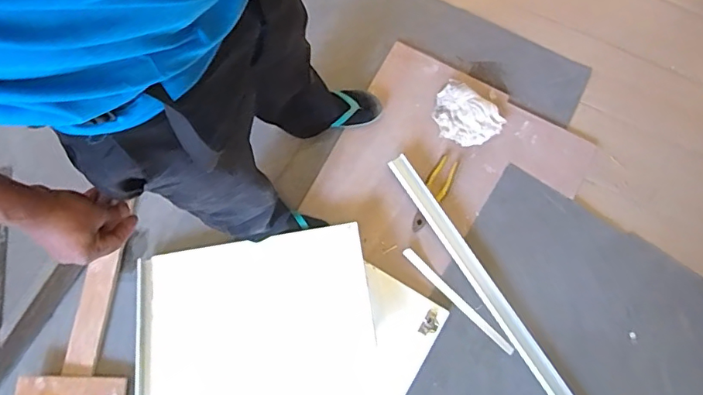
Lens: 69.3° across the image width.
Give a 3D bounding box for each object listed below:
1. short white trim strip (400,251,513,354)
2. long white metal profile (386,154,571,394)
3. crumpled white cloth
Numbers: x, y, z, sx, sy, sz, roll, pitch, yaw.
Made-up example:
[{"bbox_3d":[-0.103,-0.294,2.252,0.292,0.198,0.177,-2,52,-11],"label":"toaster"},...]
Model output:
[{"bbox_3d":[0.254,0.246,1.225,0.336,0.013,0.025,43,79,11],"label":"short white trim strip"},{"bbox_3d":[0.320,0.217,1.209,0.047,0.027,0.757,-32,77,-8],"label":"long white metal profile"},{"bbox_3d":[0.299,-0.211,1.332,0.180,0.035,0.136,35,78,9],"label":"crumpled white cloth"}]

